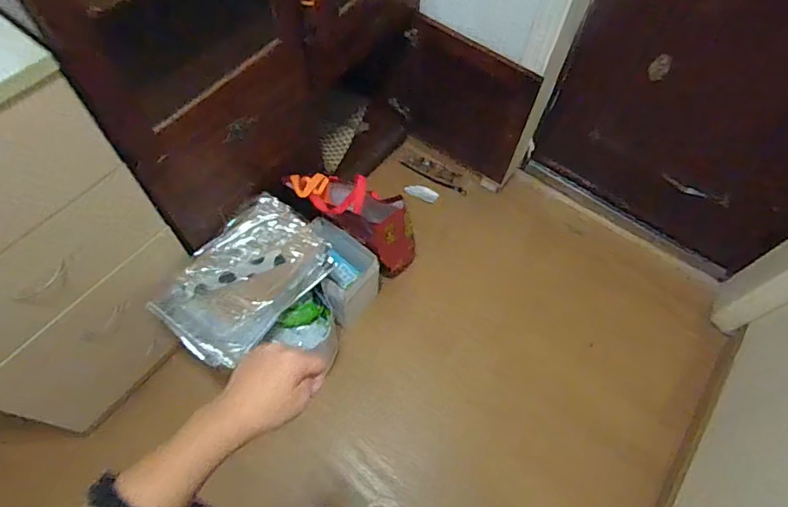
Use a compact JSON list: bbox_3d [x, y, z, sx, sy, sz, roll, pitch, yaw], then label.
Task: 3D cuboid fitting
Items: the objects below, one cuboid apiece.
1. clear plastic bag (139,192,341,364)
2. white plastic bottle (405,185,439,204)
[{"bbox_3d":[-0.377,0.062,1.250,0.265,0.076,0.414,37,67,16],"label":"clear plastic bag"},{"bbox_3d":[0.106,-0.230,1.868,0.126,0.033,0.045,15,63,5],"label":"white plastic bottle"}]

